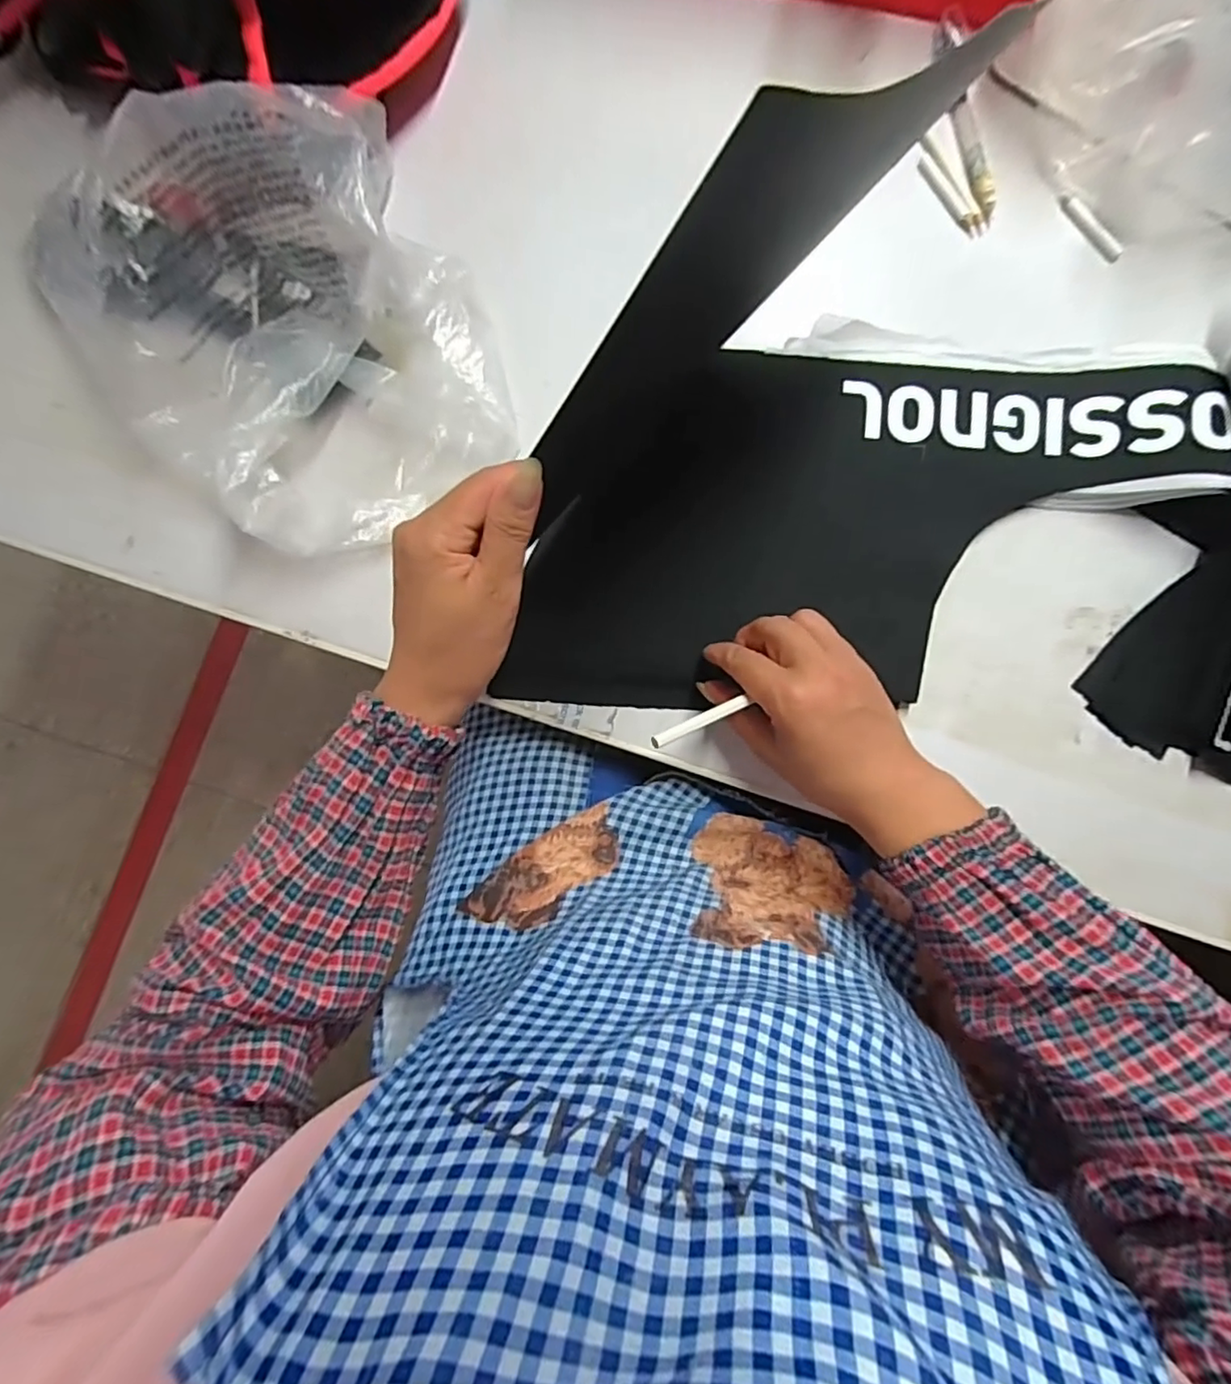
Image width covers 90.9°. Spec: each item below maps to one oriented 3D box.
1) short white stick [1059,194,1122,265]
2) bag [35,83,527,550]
[{"bbox_3d":[0.342,-0.335,0.437,0.010,0.008,0.060,-33,86,-3],"label":"short white stick"},{"bbox_3d":[-0.214,-0.229,0.400,0.252,0.102,0.279,-31,84,-3],"label":"bag"}]

